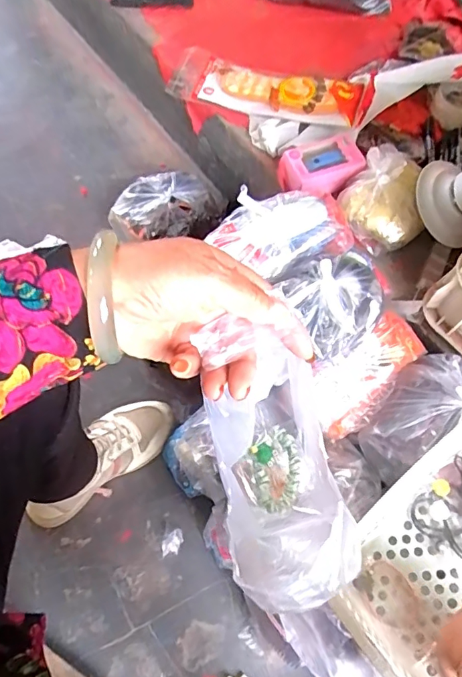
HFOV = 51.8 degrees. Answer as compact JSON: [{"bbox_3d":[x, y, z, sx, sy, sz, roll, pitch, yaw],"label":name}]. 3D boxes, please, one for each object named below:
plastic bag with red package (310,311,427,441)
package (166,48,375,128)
[{"bbox_3d":[0.161,0.041,0.563,0.159,0.031,0.079,-38,74,-16],"label":"plastic bag with red package"},{"bbox_3d":[0.061,-0.408,0.766,0.319,0.036,0.105,13,68,3],"label":"package"}]

